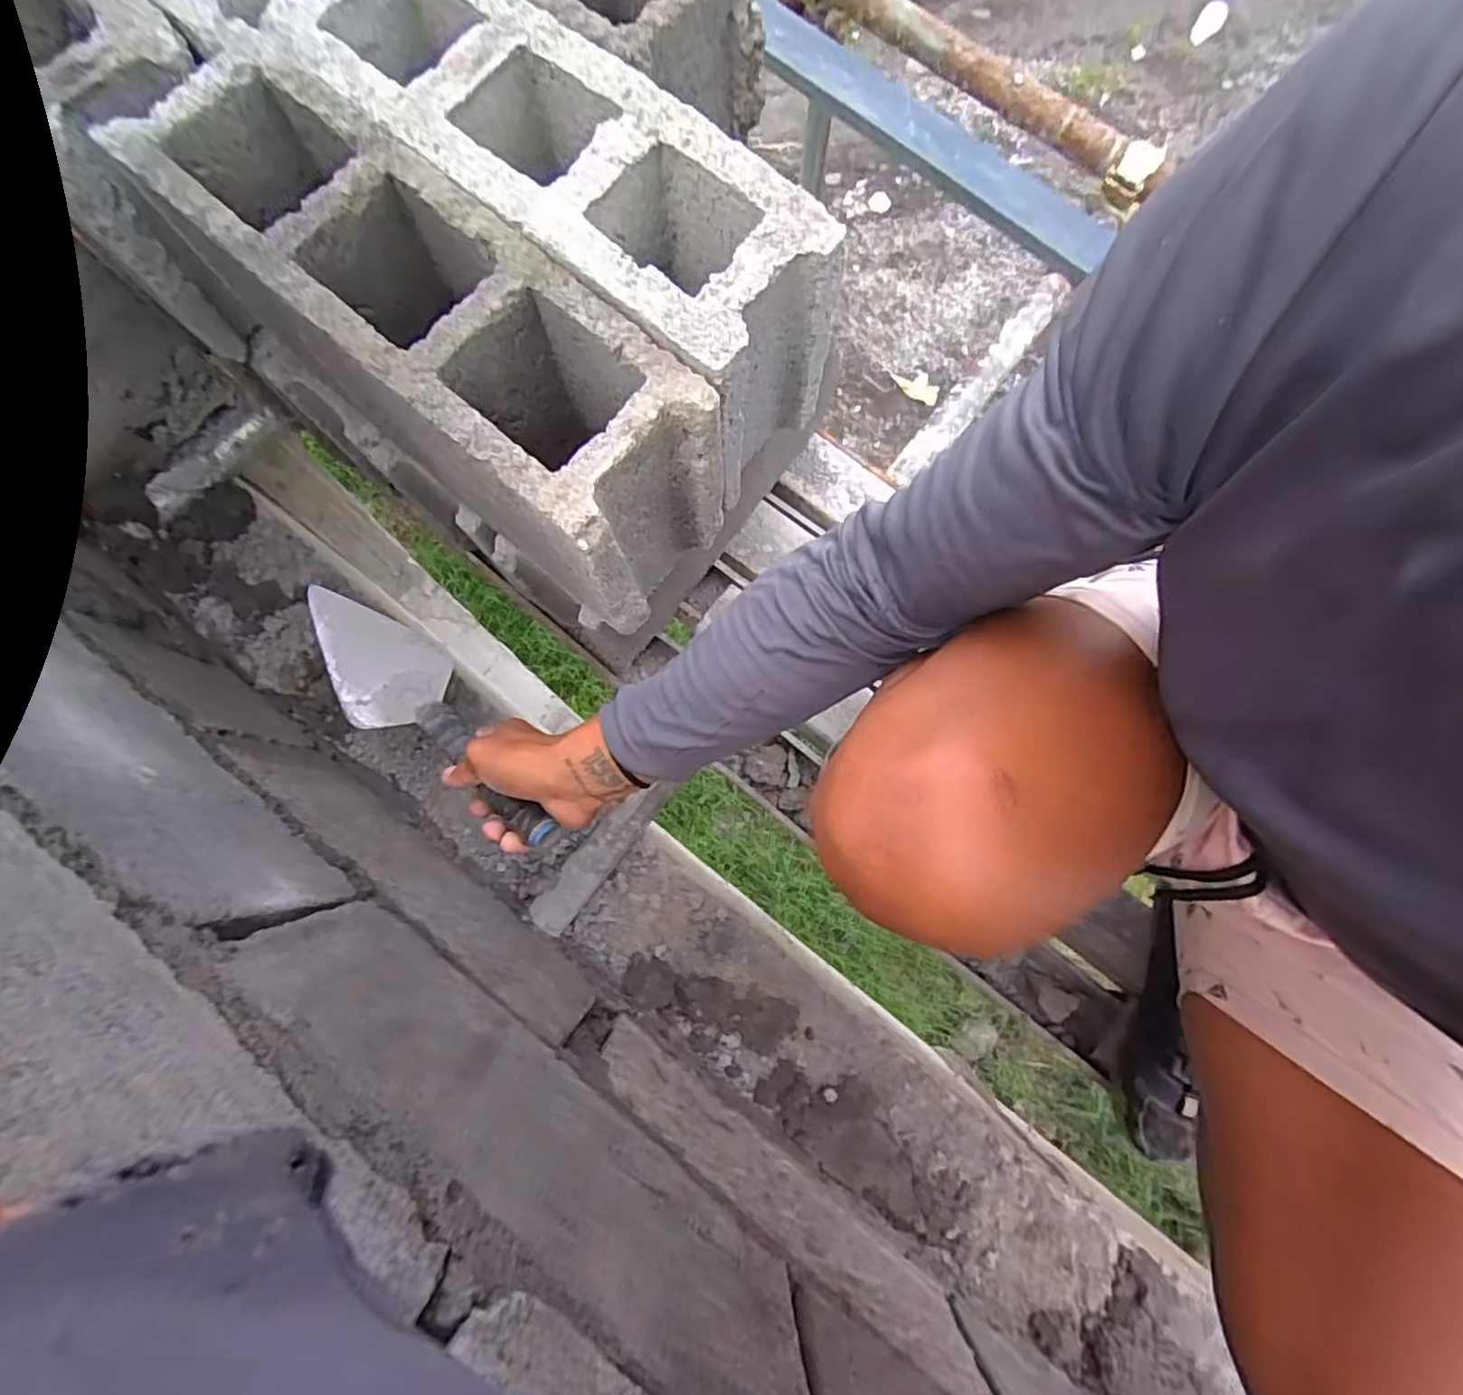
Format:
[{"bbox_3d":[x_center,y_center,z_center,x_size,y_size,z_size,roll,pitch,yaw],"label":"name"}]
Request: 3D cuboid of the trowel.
[{"bbox_3d":[-0.264,0.015,0.565,0.351,0.066,0.092,35,79,27],"label":"trowel"}]

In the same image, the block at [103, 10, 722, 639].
[{"bbox_3d":[-0.192,-0.238,0.463,0.382,0.184,0.130,39,80,6],"label":"block"}]

